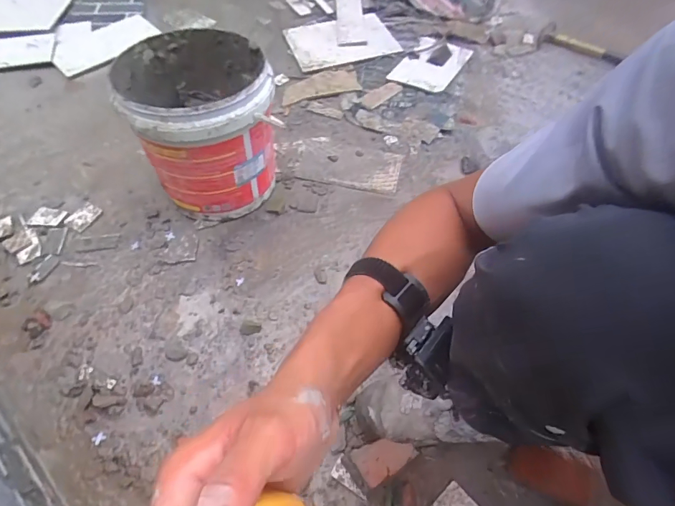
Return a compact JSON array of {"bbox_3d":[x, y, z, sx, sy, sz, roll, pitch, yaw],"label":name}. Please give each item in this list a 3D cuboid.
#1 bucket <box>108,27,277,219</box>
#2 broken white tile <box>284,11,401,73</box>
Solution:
[{"bbox_3d":[-0.239,-0.228,0.776,0.238,0.259,0.236,0,53,0],"label":"bucket"},{"bbox_3d":[0.014,-0.605,1.174,0.294,0.013,0.201,-14,62,-8],"label":"broken white tile"}]

